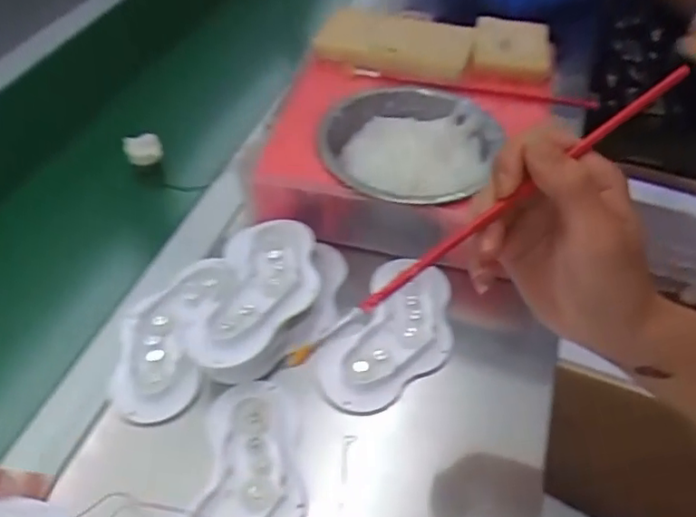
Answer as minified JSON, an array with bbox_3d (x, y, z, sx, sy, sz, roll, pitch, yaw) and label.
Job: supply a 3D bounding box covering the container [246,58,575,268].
[{"bbox_3d":[0.044,-0.094,0.565,0.246,0.068,0.194,8,48,5],"label":"container"}]

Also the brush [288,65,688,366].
[{"bbox_3d":[0.074,-0.026,0.286,0.246,0.010,0.005,-36,58,-11],"label":"brush"}]

